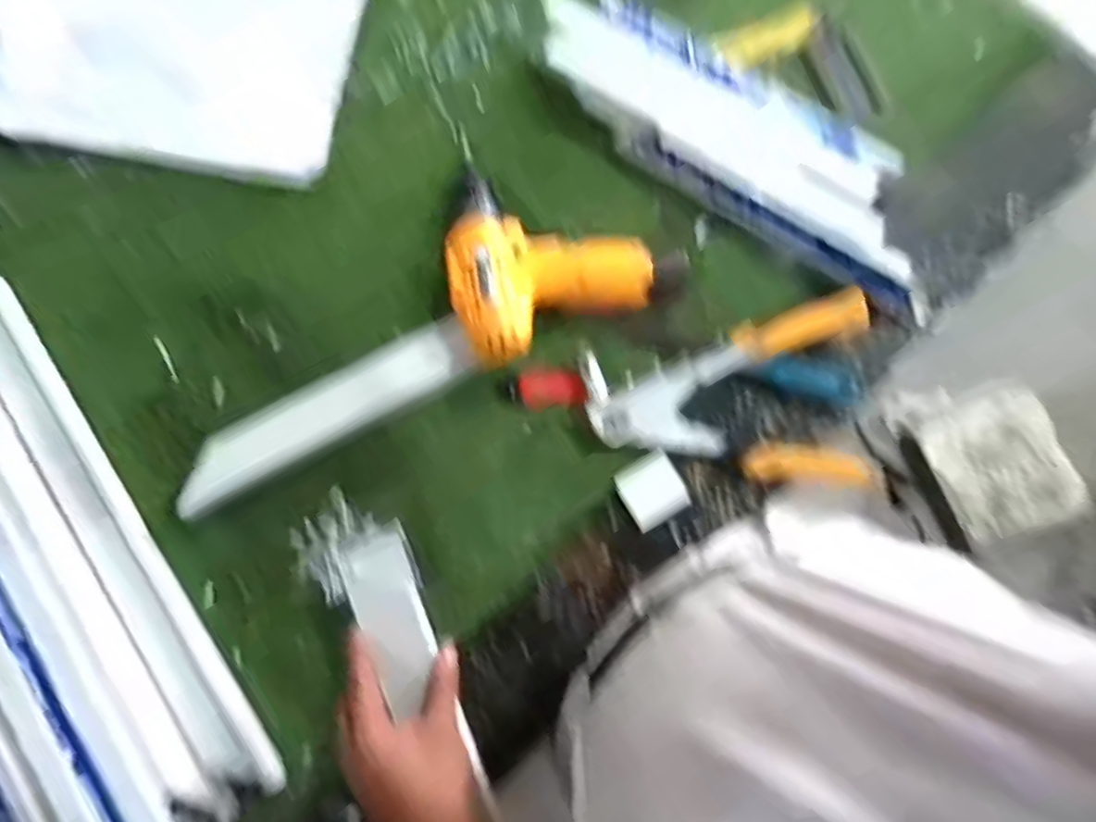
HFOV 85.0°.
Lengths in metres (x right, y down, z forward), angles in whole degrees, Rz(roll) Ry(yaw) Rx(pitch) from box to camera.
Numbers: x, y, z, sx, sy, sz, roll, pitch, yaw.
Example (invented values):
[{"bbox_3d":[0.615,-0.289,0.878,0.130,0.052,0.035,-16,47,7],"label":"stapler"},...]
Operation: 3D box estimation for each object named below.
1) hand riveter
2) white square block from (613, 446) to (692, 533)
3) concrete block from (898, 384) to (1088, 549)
[{"bbox_3d":[0.160,0.002,0.514,0.236,0.052,0.157,-12,80,-1],"label":"hand riveter"},{"bbox_3d":[0.090,0.069,0.519,0.052,0.014,0.055,-31,81,-5],"label":"white square block"},{"bbox_3d":[1.003,0.120,1.361,0.306,0.097,0.312,-23,83,-1],"label":"concrete block"}]

